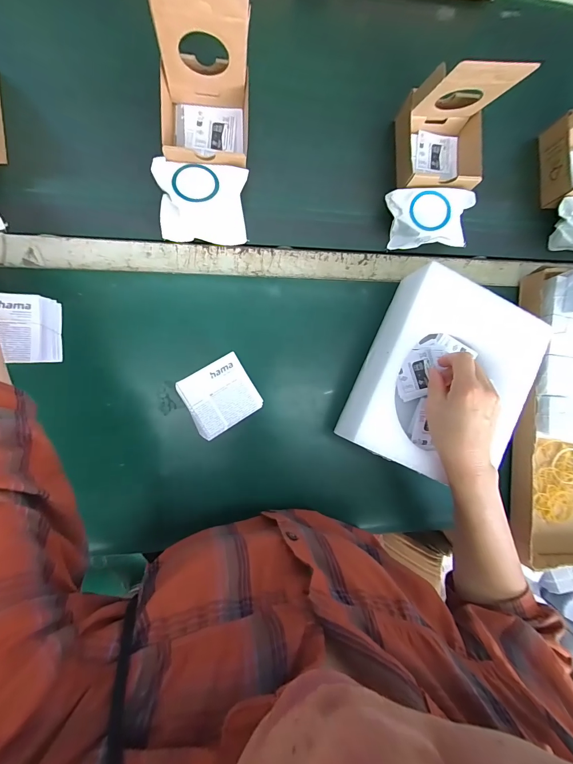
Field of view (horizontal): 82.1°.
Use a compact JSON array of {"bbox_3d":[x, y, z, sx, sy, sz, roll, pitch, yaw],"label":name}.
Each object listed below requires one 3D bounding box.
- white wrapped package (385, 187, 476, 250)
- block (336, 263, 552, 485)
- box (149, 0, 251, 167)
[{"bbox_3d":[0.193,-0.225,0.450,0.104,0.051,0.072,-4,91,-9],"label":"white wrapped package"},{"bbox_3d":[0.198,0.003,0.421,0.185,0.083,0.224,25,87,-8],"label":"block"},{"bbox_3d":[-0.091,-0.319,0.360,0.098,0.140,0.113,-2,91,-9],"label":"box"}]

